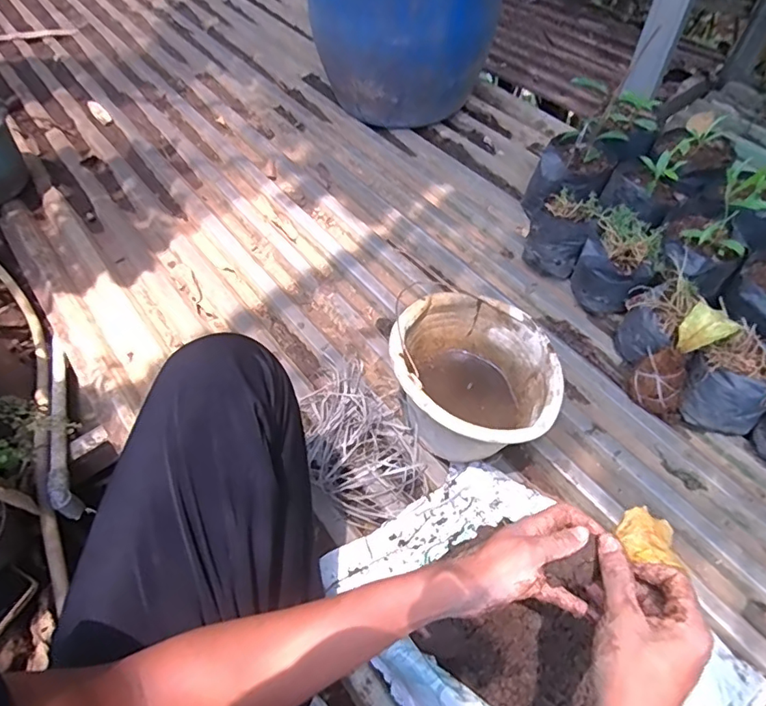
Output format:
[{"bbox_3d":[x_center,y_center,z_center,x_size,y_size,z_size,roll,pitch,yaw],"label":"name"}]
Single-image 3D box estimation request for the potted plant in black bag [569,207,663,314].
[{"bbox_3d":[0.424,-0.161,0.943,0.127,0.124,0.142,-35,63,-18],"label":"potted plant in black bag"}]

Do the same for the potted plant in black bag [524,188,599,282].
[{"bbox_3d":[0.341,-0.220,1.007,0.114,0.140,0.101,18,60,13],"label":"potted plant in black bag"}]

